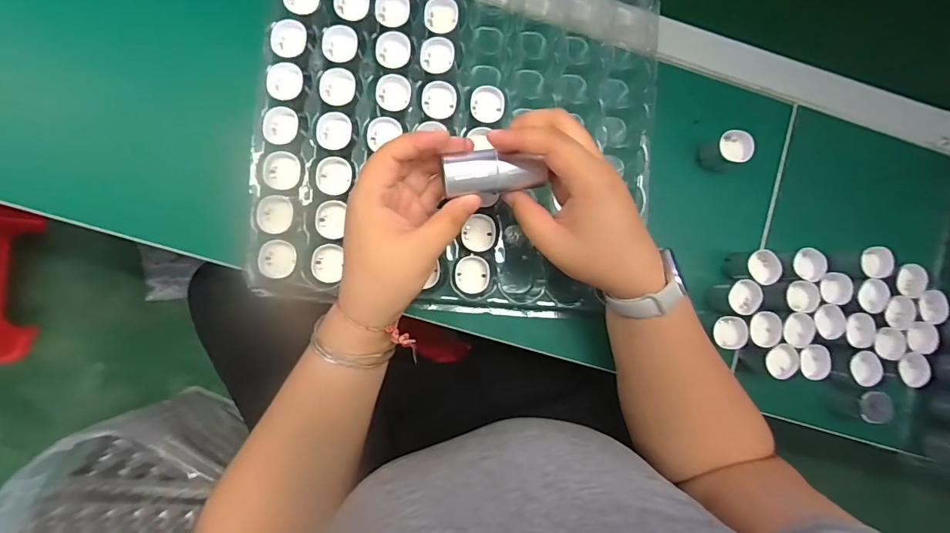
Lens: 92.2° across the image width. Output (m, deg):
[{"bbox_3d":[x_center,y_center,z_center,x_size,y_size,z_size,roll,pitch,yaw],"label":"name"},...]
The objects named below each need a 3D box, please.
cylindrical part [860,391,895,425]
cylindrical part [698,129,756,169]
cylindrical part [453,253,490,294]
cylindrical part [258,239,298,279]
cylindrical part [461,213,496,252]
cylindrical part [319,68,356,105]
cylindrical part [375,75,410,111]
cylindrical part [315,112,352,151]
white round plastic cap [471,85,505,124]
[{"bbox_3d":[0.352,0.124,0.399,0.024,0.013,0.027,19,86,-4],"label":"cylindrical part"},{"bbox_3d":[0.225,-0.104,0.416,0.031,0.041,0.028,-22,90,-6],"label":"cylindrical part"},{"bbox_3d":[-0.002,0.007,0.383,0.028,0.014,0.031,-8,88,-6],"label":"cylindrical part"},{"bbox_3d":[-0.158,-0.006,0.366,0.029,0.008,0.031,0,87,-6],"label":"cylindrical part"},{"bbox_3d":[0.004,-0.027,0.384,0.028,0.009,0.030,0,87,-6],"label":"cylindrical part"},{"bbox_3d":[-0.114,-0.148,0.378,0.030,0.017,0.029,0,87,-6],"label":"cylindrical part"},{"bbox_3d":[-0.069,-0.147,0.384,0.030,0.012,0.029,0,87,-6],"label":"cylindrical part"},{"bbox_3d":[-0.117,-0.112,0.376,0.027,0.015,0.029,0,87,-6],"label":"cylindrical part"},{"bbox_3d":[0.010,-0.137,0.397,0.028,0.028,0.028,-2,88,-6],"label":"white round plastic cap"}]

